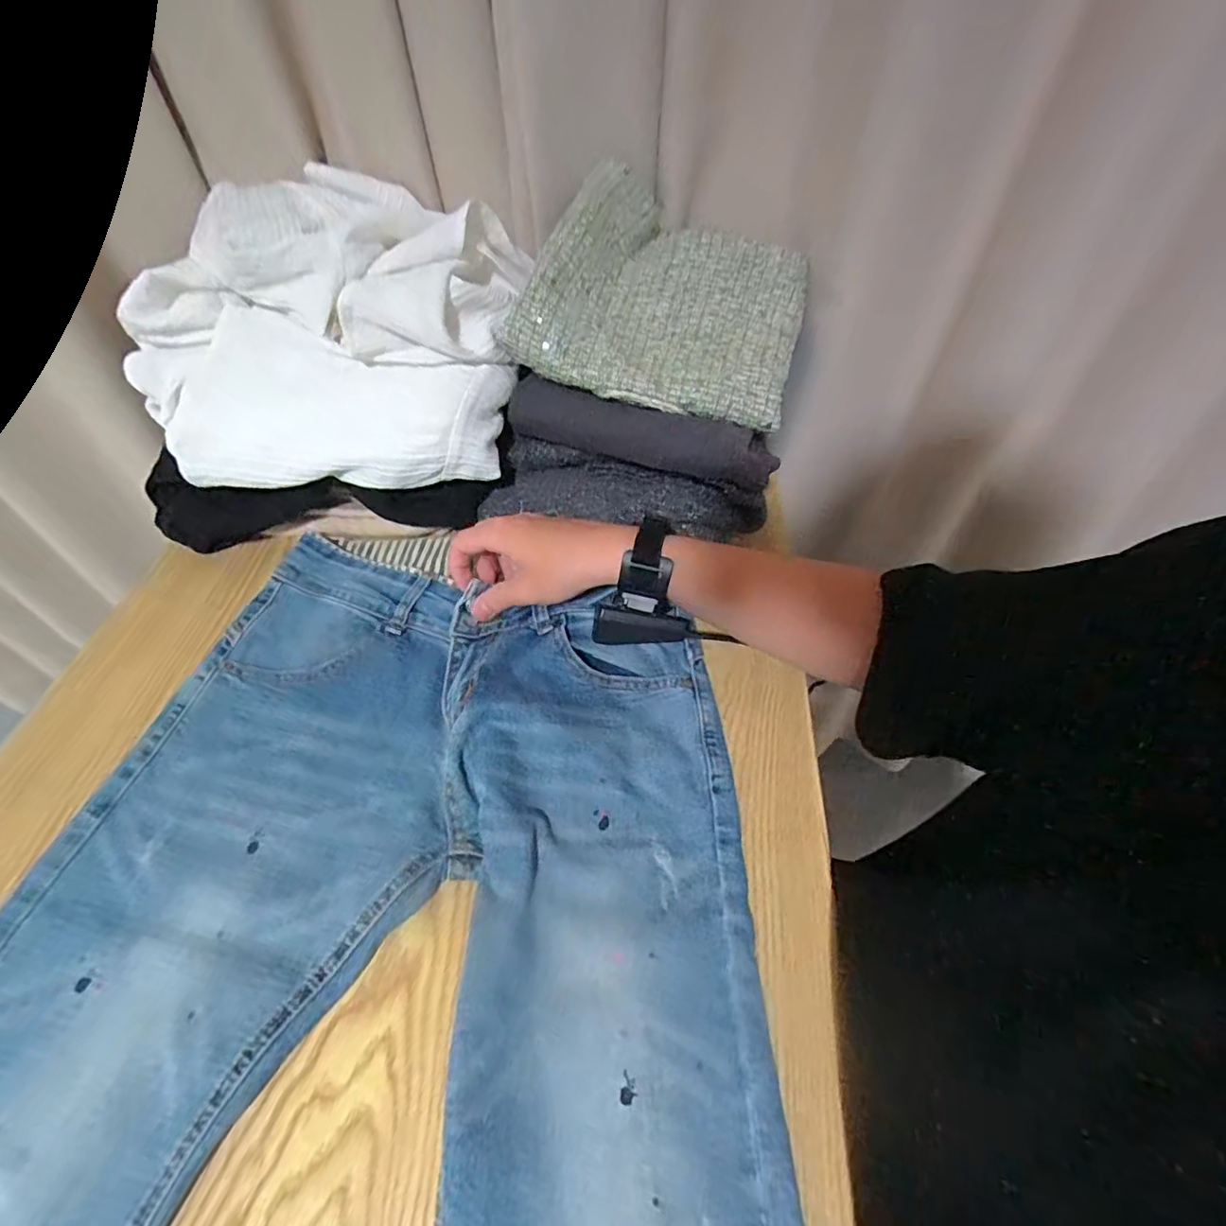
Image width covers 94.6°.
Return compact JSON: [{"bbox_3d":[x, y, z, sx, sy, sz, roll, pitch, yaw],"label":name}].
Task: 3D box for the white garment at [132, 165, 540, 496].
[{"bbox_3d":[-0.234,-0.234,0.473,0.320,0.152,0.205,-1,52,-4],"label":"white garment"}]

